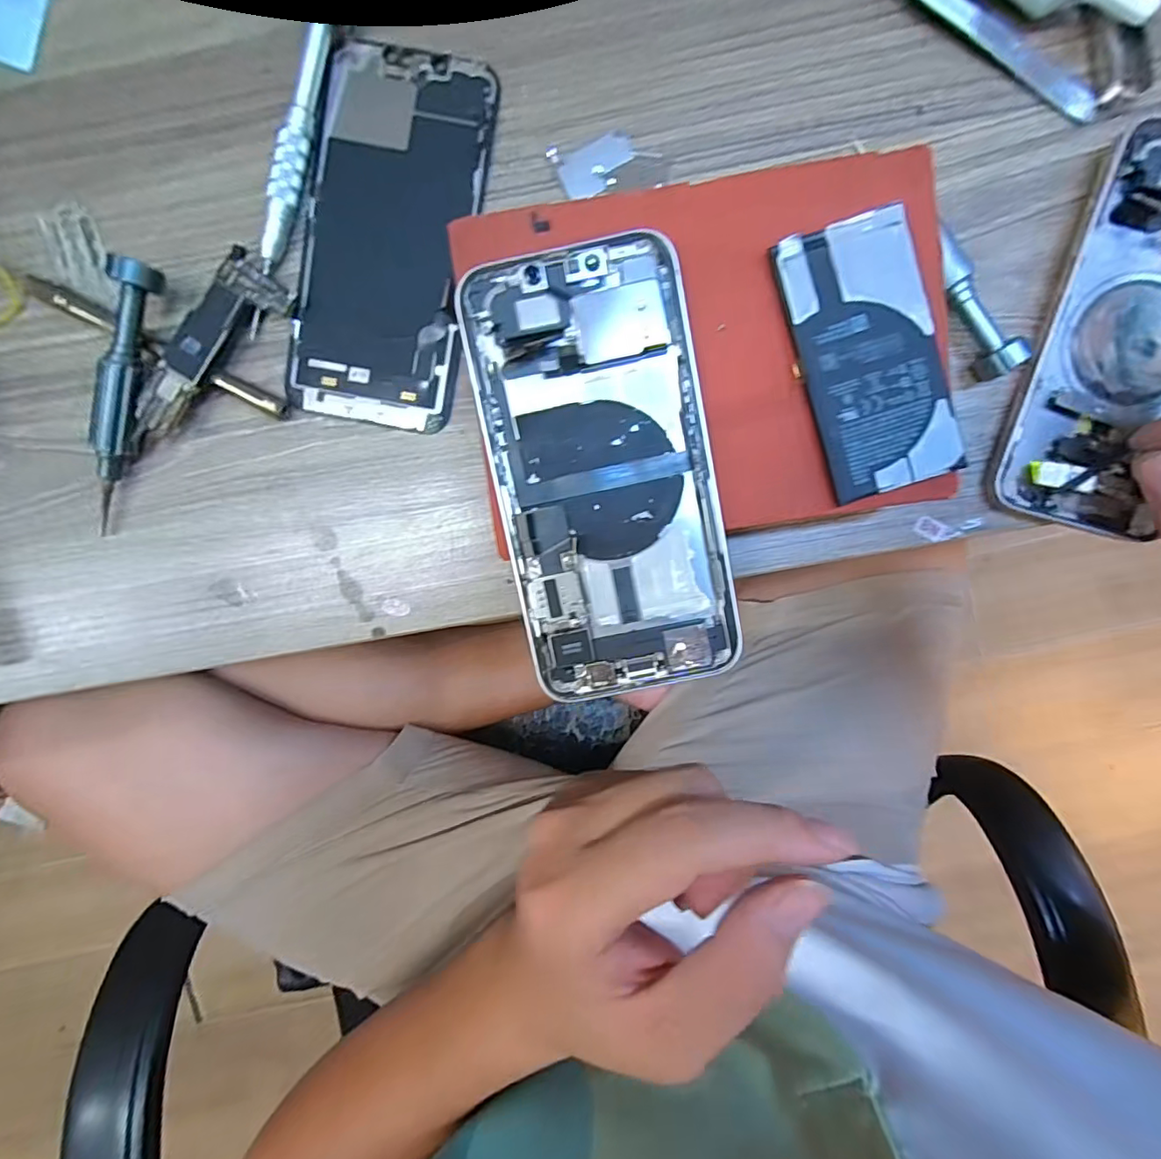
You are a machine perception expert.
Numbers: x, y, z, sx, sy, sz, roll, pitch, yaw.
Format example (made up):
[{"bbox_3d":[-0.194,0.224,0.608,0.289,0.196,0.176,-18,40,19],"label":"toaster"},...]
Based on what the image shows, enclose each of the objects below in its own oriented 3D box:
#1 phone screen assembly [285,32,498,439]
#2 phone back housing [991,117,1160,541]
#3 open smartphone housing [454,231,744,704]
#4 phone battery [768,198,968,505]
[{"bbox_3d":[-0.075,-0.134,0.219,0.065,0.004,0.140,11,97,0],"label":"phone screen assembly"},{"bbox_3d":[0.213,-0.095,0.209,0.070,0.011,0.149,20,98,-1],"label":"phone back housing"},{"bbox_3d":[0.008,-0.033,0.185,0.072,0.008,0.145,-11,95,2],"label":"open smartphone housing"},{"bbox_3d":[0.095,-0.073,0.178,0.043,0.004,0.086,-17,95,3],"label":"phone battery"}]

